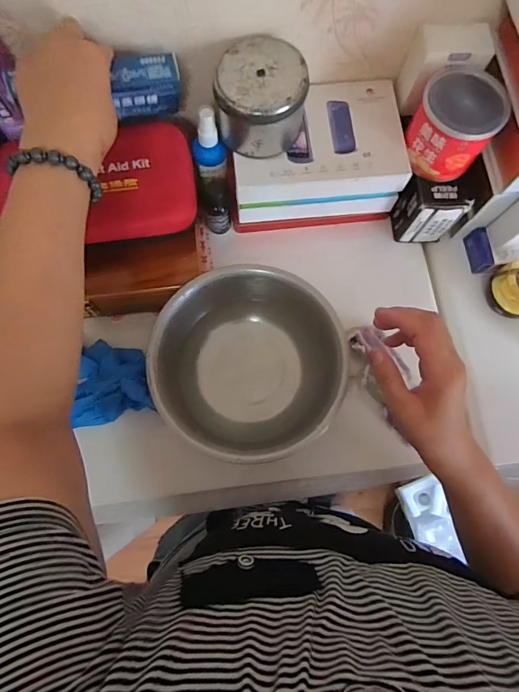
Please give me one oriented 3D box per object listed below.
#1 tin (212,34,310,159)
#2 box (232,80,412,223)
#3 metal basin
[{"bbox_3d":[0.001,-0.255,0.417,0.094,0.068,0.089,4,76,0],"label":"tin"},{"bbox_3d":[0.064,-0.224,0.473,0.196,0.061,0.137,-9,77,-3],"label":"box"},{"bbox_3d":[-0.011,0.028,0.465,0.201,0.101,0.197,0,76,-1],"label":"metal basin"}]

